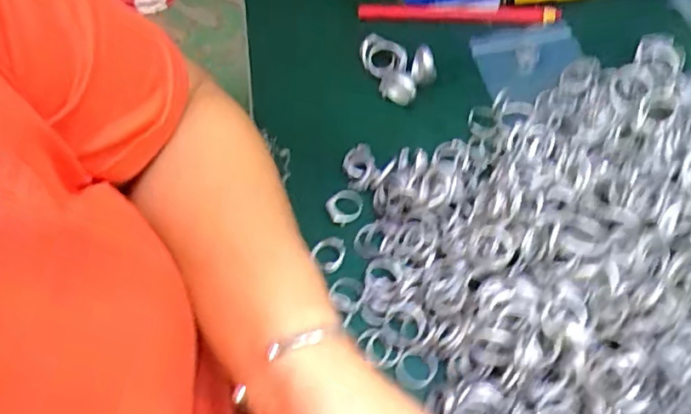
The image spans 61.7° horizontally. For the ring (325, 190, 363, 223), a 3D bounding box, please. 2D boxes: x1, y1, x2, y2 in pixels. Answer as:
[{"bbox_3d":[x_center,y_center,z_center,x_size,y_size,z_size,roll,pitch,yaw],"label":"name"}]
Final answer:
[{"bbox_3d":[0.000,-0.001,0.388,0.024,0.009,0.023,-2,58,3],"label":"ring"}]

